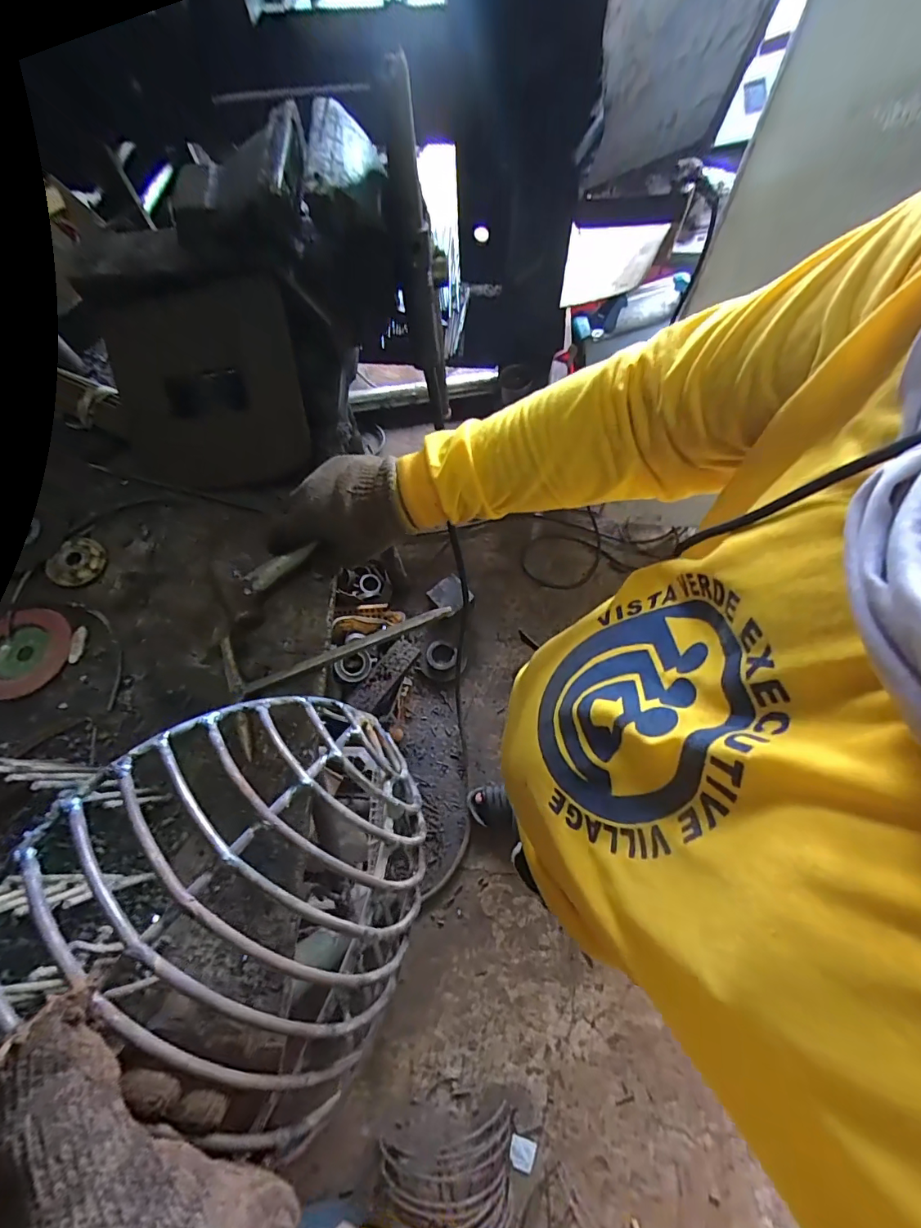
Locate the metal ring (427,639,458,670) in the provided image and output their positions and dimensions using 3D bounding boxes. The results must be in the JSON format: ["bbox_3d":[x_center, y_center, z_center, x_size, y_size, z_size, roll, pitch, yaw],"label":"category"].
[{"bbox_3d":[-0.050,0.111,1.309,0.081,0.026,0.079,0,66,1],"label":"metal ring"}]

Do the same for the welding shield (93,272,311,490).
[{"bbox_3d":[-0.263,-0.231,0.494,0.217,0.187,0.040,7,32,9],"label":"welding shield"}]

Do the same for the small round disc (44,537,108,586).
[{"bbox_3d":[-0.404,-0.055,0.505,0.054,0.009,0.055,0,66,1],"label":"small round disc"}]

